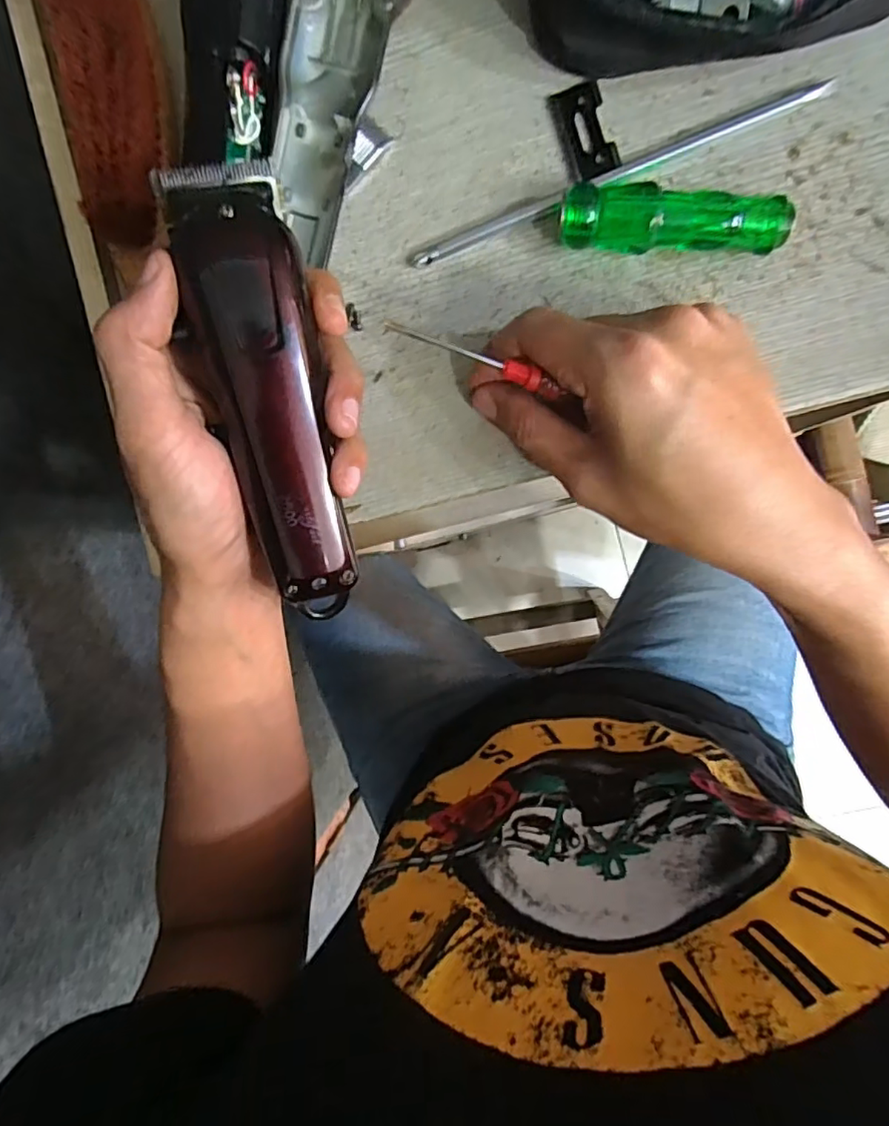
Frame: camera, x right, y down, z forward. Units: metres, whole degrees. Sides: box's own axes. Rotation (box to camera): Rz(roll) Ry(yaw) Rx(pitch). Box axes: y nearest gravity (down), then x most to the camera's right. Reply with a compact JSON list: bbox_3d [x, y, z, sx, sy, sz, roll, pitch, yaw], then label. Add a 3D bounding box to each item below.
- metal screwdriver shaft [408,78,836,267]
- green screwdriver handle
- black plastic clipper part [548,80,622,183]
[{"bbox_3d":[0.074,-0.173,0.264,0.189,0.007,0.010,-19,90,6],"label":"metal screwdriver shaft"},{"bbox_3d":[0.098,-0.145,0.255,0.093,0.023,0.021,7,93,6],"label":"green screwdriver handle"},{"bbox_3d":[0.063,-0.194,0.266,0.022,0.004,0.042,-17,90,6],"label":"black plastic clipper part"}]

